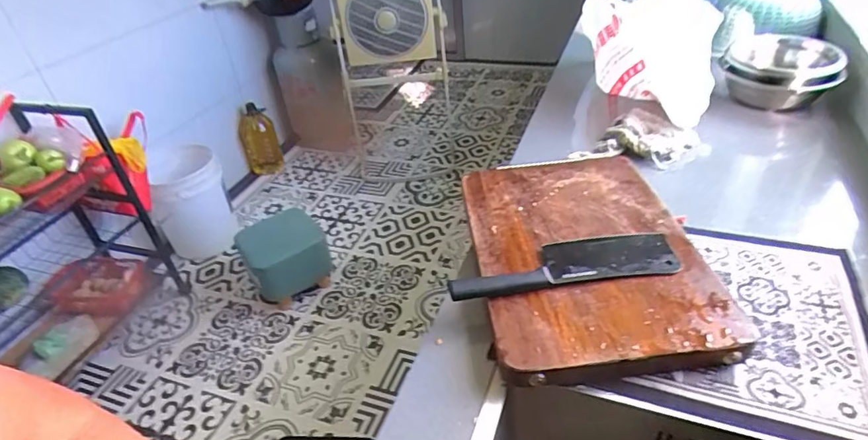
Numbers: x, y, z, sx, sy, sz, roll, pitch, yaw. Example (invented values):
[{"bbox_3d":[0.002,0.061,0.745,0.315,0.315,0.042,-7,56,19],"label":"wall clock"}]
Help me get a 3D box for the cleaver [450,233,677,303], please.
[{"bbox_3d":[0.159,0.052,0.642,0.281,0.016,0.075,-7,38,-2],"label":"cleaver"}]

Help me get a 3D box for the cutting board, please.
[{"bbox_3d":[0.193,0.035,0.690,0.273,0.033,0.391,-7,38,-2],"label":"cutting board"}]

